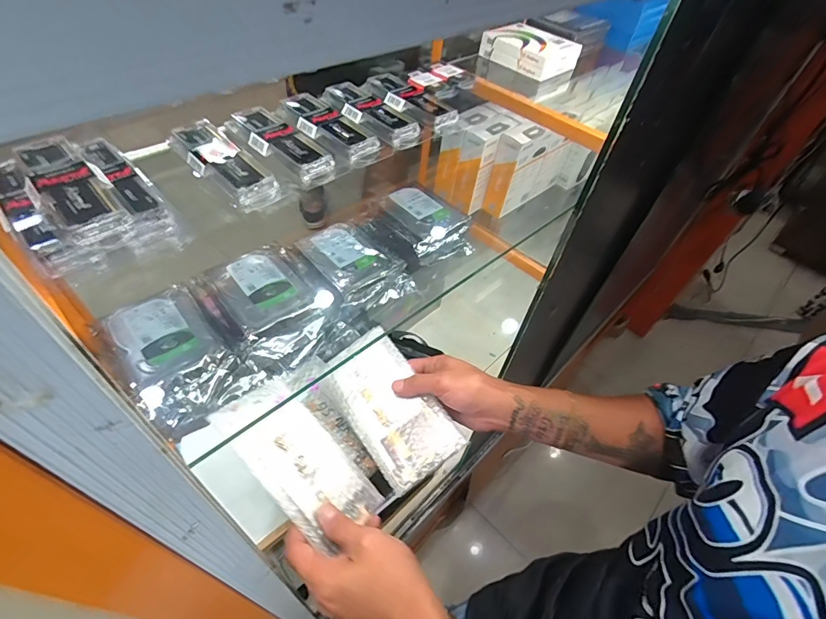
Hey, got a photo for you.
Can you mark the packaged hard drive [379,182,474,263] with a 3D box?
[{"bbox_3d":[0.019,-0.154,0.755,0.127,0.056,0.159,-23,56,-24],"label":"packaged hard drive"}]

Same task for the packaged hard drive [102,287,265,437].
[{"bbox_3d":[-0.299,0.059,0.532,0.203,0.054,0.138,35,54,21],"label":"packaged hard drive"}]

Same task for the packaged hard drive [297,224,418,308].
[{"bbox_3d":[-0.097,-0.073,0.692,0.124,0.048,0.170,-27,57,-27],"label":"packaged hard drive"}]

